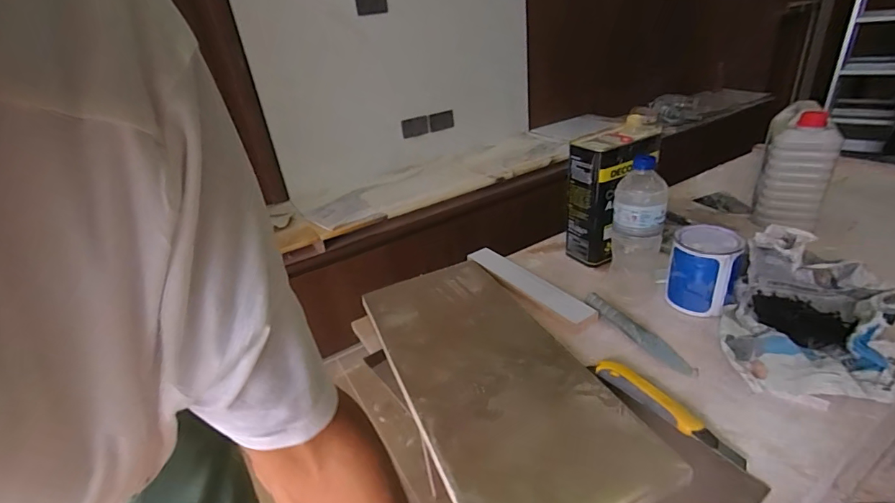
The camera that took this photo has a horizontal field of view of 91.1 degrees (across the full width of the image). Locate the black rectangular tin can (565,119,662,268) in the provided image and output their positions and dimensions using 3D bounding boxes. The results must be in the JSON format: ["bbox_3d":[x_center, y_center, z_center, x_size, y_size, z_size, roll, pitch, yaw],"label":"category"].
[{"bbox_3d":[0.330,-0.109,0.875,0.166,0.246,0.108,-22,32,-24],"label":"black rectangular tin can"}]

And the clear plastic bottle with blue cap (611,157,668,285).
[{"bbox_3d":[0.312,-0.027,0.726,0.077,0.236,0.060,5,32,22],"label":"clear plastic bottle with blue cap"}]

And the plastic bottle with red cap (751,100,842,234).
[{"bbox_3d":[0.740,-0.173,0.941,0.125,0.232,0.134,14,36,34],"label":"plastic bottle with red cap"}]

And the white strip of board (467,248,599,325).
[{"bbox_3d":[0.152,0.056,0.838,0.069,0.007,0.306,-24,33,-26],"label":"white strip of board"}]

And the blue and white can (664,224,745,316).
[{"bbox_3d":[0.427,0.029,0.735,0.101,0.116,0.107,15,36,35],"label":"blue and white can"}]

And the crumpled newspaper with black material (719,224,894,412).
[{"bbox_3d":[0.523,0.076,0.626,0.203,0.142,0.306,12,34,30],"label":"crumpled newspaper with black material"}]

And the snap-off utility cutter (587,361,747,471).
[{"bbox_3d":[0.276,0.199,0.563,0.035,0.021,0.194,-22,32,-34],"label":"snap-off utility cutter"}]

